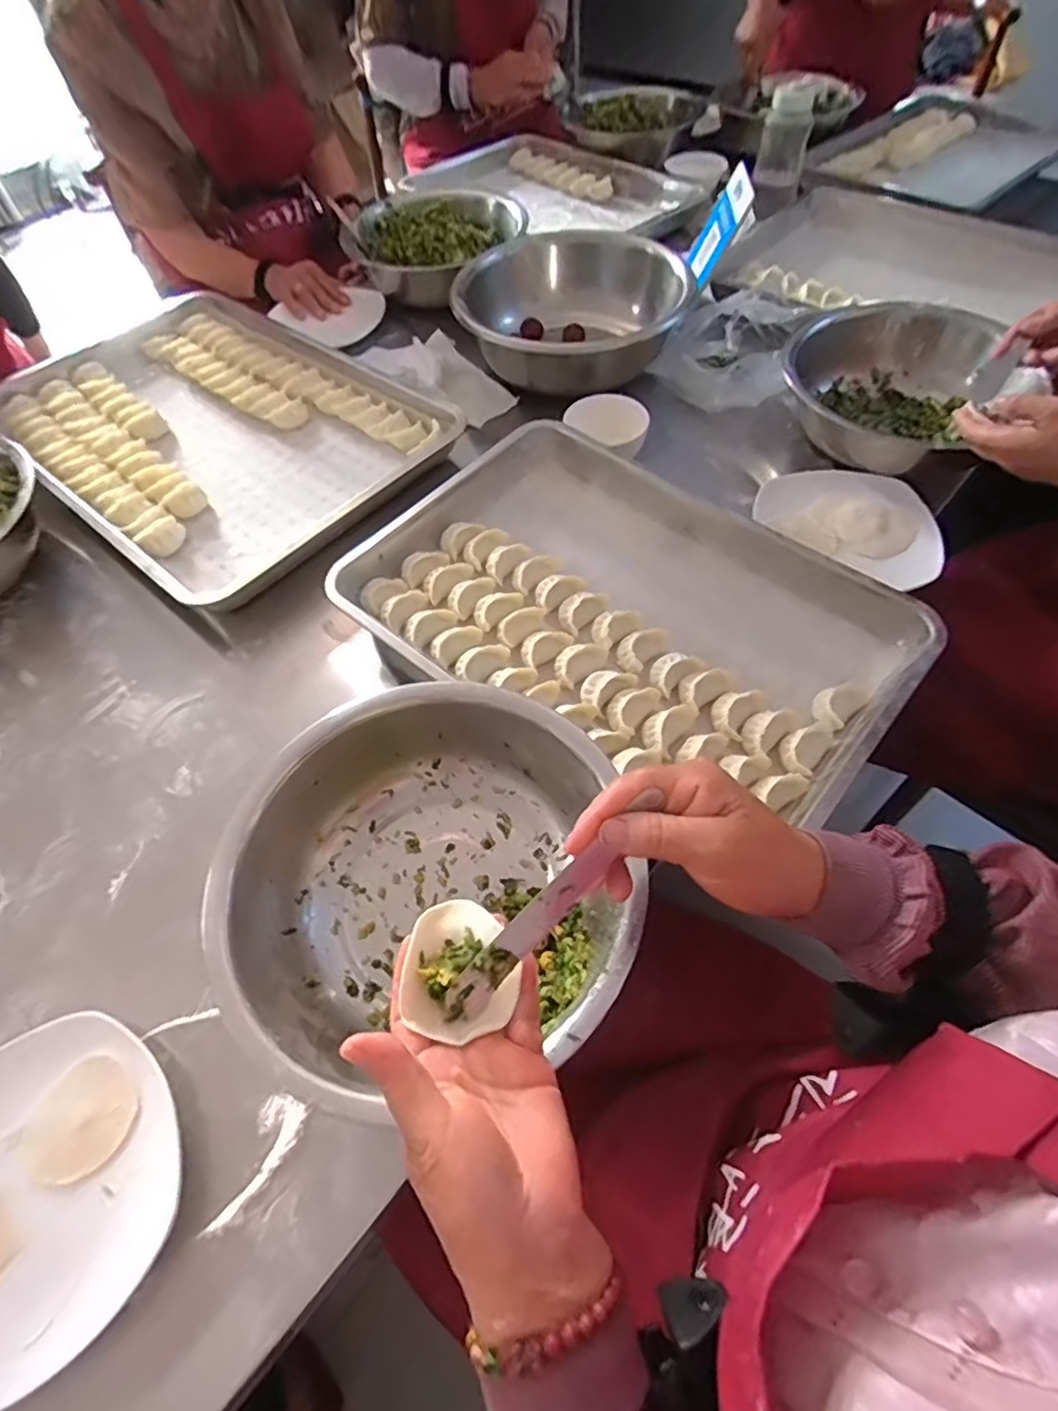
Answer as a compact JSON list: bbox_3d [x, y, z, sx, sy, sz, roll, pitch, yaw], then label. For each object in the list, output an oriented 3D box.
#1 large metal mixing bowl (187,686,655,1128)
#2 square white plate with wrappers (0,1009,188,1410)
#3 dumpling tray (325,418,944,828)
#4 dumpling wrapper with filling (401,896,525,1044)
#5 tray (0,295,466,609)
[{"bbox_3d":[-0.069,0.125,0.455,0.275,0.086,0.274,-1,58,2],"label":"large metal mixing bowl"},{"bbox_3d":[-0.312,0.304,0.385,0.179,0.024,0.170,-38,64,-19],"label":"square white plate with wrappers"},{"bbox_3d":[0.097,-0.096,0.616,0.488,0.070,0.316,30,64,20],"label":"dumpling tray"},{"bbox_3d":[-0.037,0.140,0.334,0.061,0.013,0.066,-1,58,2],"label":"dumpling wrapper with filling"},{"bbox_3d":[-0.427,-0.374,0.807,0.607,0.030,0.388,34,65,22],"label":"tray"}]

